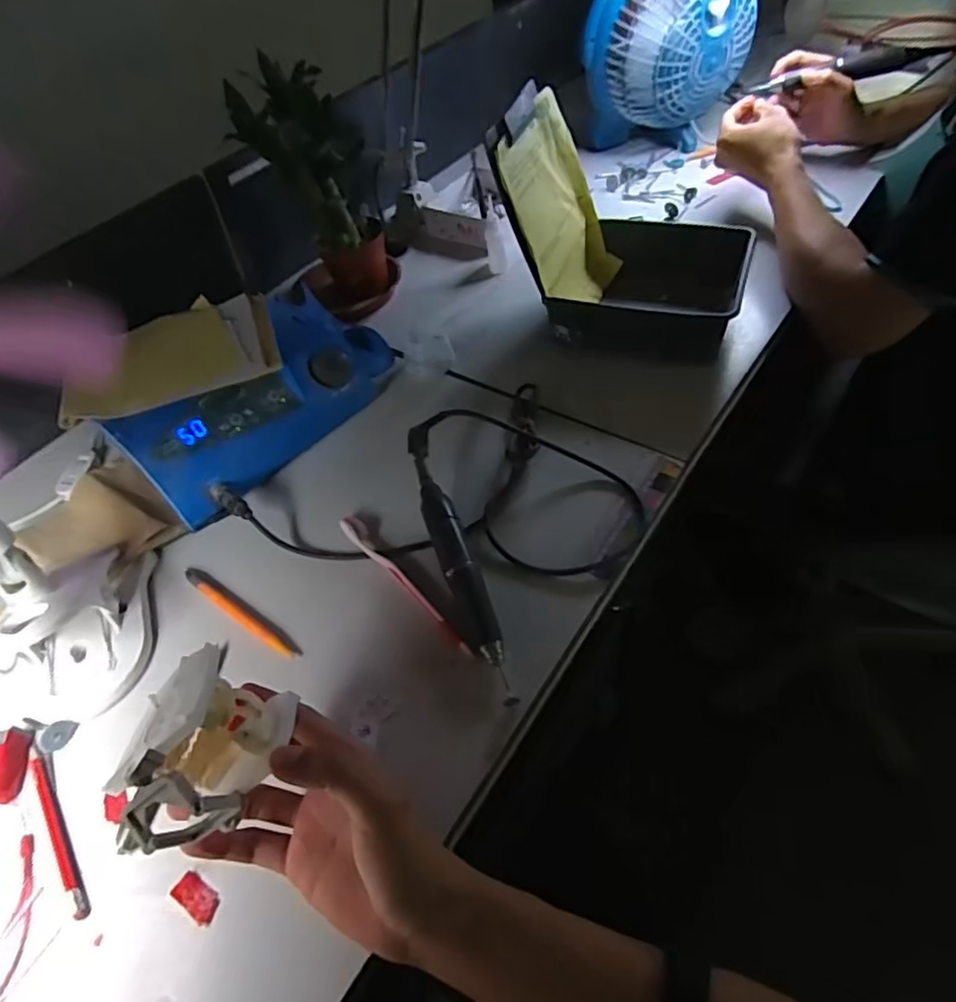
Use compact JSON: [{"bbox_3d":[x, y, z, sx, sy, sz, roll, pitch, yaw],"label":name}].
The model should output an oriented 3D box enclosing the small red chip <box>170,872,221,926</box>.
[{"bbox_3d":[-0.163,0.230,0.351,0.028,0.004,0.016,25,59,22],"label":"small red chip"}]

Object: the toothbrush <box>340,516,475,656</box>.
[{"bbox_3d":[-0.058,0.062,0.462,0.015,0.015,0.162,-35,58,-20],"label":"toothbrush"}]

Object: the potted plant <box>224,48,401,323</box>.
[{"bbox_3d":[-0.166,-0.319,0.661,0.118,0.233,0.117,-10,53,-2],"label":"potted plant"}]

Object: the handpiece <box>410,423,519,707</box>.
[{"bbox_3d":[-0.018,0.041,0.465,0.024,0.035,0.241,-17,54,-8],"label":"handpiece"}]

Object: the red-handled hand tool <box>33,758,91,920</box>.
[{"bbox_3d":[-0.262,0.207,0.380,0.009,0.004,0.110,-33,58,-19],"label":"red-handled hand tool"}]

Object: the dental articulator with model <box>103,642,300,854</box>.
[{"bbox_3d":[-0.134,0.123,0.304,0.066,0.061,0.088,-3,53,2],"label":"dental articulator with model"}]

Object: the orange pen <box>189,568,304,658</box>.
[{"bbox_3d":[-0.183,0.086,0.467,0.127,0.013,0.016,28,60,23],"label":"orange pen"}]

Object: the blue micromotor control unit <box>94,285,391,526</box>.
[{"bbox_3d":[-0.211,-0.106,0.575,0.134,0.072,0.265,30,61,25],"label":"blue micromotor control unit"}]

